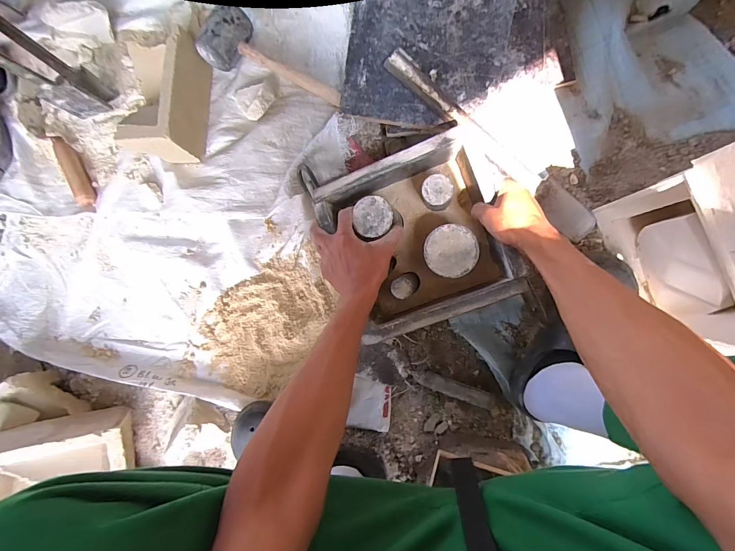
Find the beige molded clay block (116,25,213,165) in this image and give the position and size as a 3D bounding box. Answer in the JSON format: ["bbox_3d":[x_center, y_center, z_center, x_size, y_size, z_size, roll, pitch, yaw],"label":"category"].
[{"bbox_3d":[-0.356,-0.312,0.617,0.116,0.092,0.204,9,91,7],"label":"beige molded clay block"}]

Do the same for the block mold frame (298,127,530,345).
[{"bbox_3d":[0.067,-0.065,0.525,0.232,0.096,0.266,-22,86,8],"label":"block mold frame"}]

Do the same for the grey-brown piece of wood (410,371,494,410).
[{"bbox_3d":[0.146,0.190,0.597,0.142,0.025,0.025,19,92,8],"label":"grey-brown piece of wood"}]

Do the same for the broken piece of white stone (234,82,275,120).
[{"bbox_3d":[-0.203,-0.317,0.633,0.063,0.029,0.061,0,89,9],"label":"broken piece of white stone"}]

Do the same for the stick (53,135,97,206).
[{"bbox_3d":[-0.564,-0.201,0.682,0.030,0.026,0.153,-27,85,7],"label":"stick"}]

